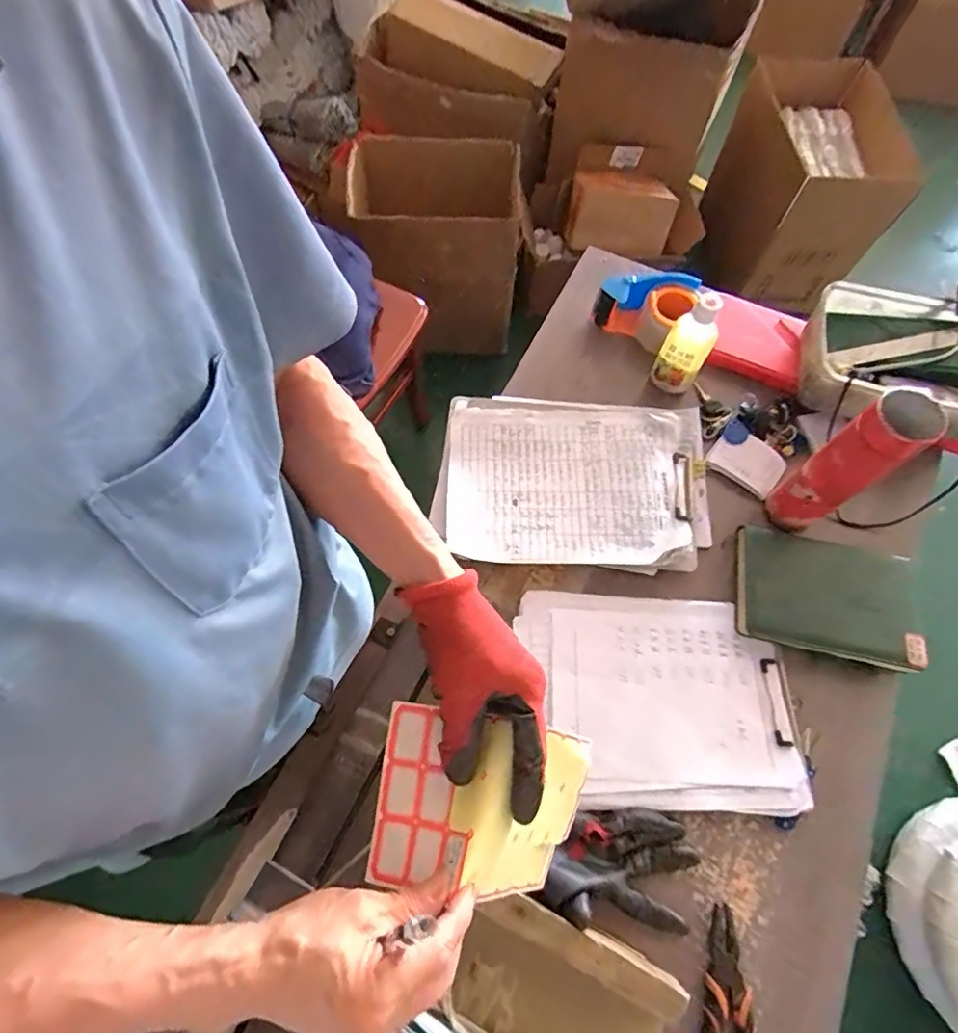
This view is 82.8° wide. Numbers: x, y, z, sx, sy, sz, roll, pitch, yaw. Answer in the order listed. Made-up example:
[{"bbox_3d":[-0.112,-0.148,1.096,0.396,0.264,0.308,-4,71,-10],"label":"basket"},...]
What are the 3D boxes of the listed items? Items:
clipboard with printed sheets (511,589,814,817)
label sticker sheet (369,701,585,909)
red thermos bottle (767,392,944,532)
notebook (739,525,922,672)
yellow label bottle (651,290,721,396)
[{"bbox_3d":[0.200,0.207,0.622,0.290,0.024,0.232,2,66,0],"label":"clipboard with printed sheets"},{"bbox_3d":[0.005,0.209,0.395,0.150,0.087,0.111,7,67,3],"label":"label sticker sheet"},{"bbox_3d":[0.406,-0.051,0.611,0.059,0.218,0.064,-35,71,-14],"label":"red thermos bottle"},{"bbox_3d":[0.410,0.092,0.649,0.193,0.026,0.144,11,63,13],"label":"notebook"},{"bbox_3d":[0.282,-0.232,0.737,0.061,0.140,0.056,27,69,11],"label":"yellow label bottle"}]

